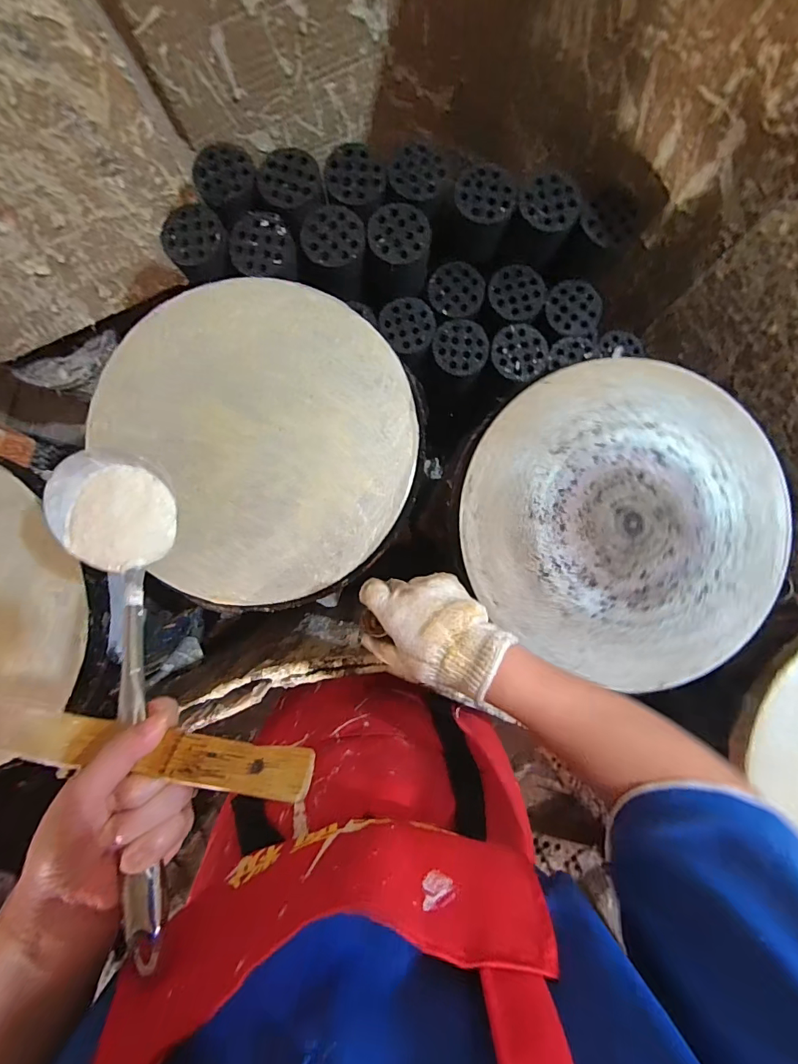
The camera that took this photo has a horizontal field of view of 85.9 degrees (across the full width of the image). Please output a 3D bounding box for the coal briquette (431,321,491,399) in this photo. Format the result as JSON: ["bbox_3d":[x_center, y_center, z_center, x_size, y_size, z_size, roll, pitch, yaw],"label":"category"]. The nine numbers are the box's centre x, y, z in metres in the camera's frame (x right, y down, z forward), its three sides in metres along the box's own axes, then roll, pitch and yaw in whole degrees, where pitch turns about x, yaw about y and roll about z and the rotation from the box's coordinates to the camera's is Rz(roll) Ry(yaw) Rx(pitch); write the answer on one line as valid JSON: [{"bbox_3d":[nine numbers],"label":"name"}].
[{"bbox_3d":[0.108,-0.316,0.785,0.093,0.079,0.105,2,89,0],"label":"coal briquette"}]

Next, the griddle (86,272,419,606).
[{"bbox_3d":[-0.158,-0.119,0.496,0.333,0.022,0.371,-28,89,0],"label":"griddle"}]

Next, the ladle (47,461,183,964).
[{"bbox_3d":[-0.192,0.091,0.297,0.087,0.050,0.326,-20,67,0],"label":"ladle"}]

